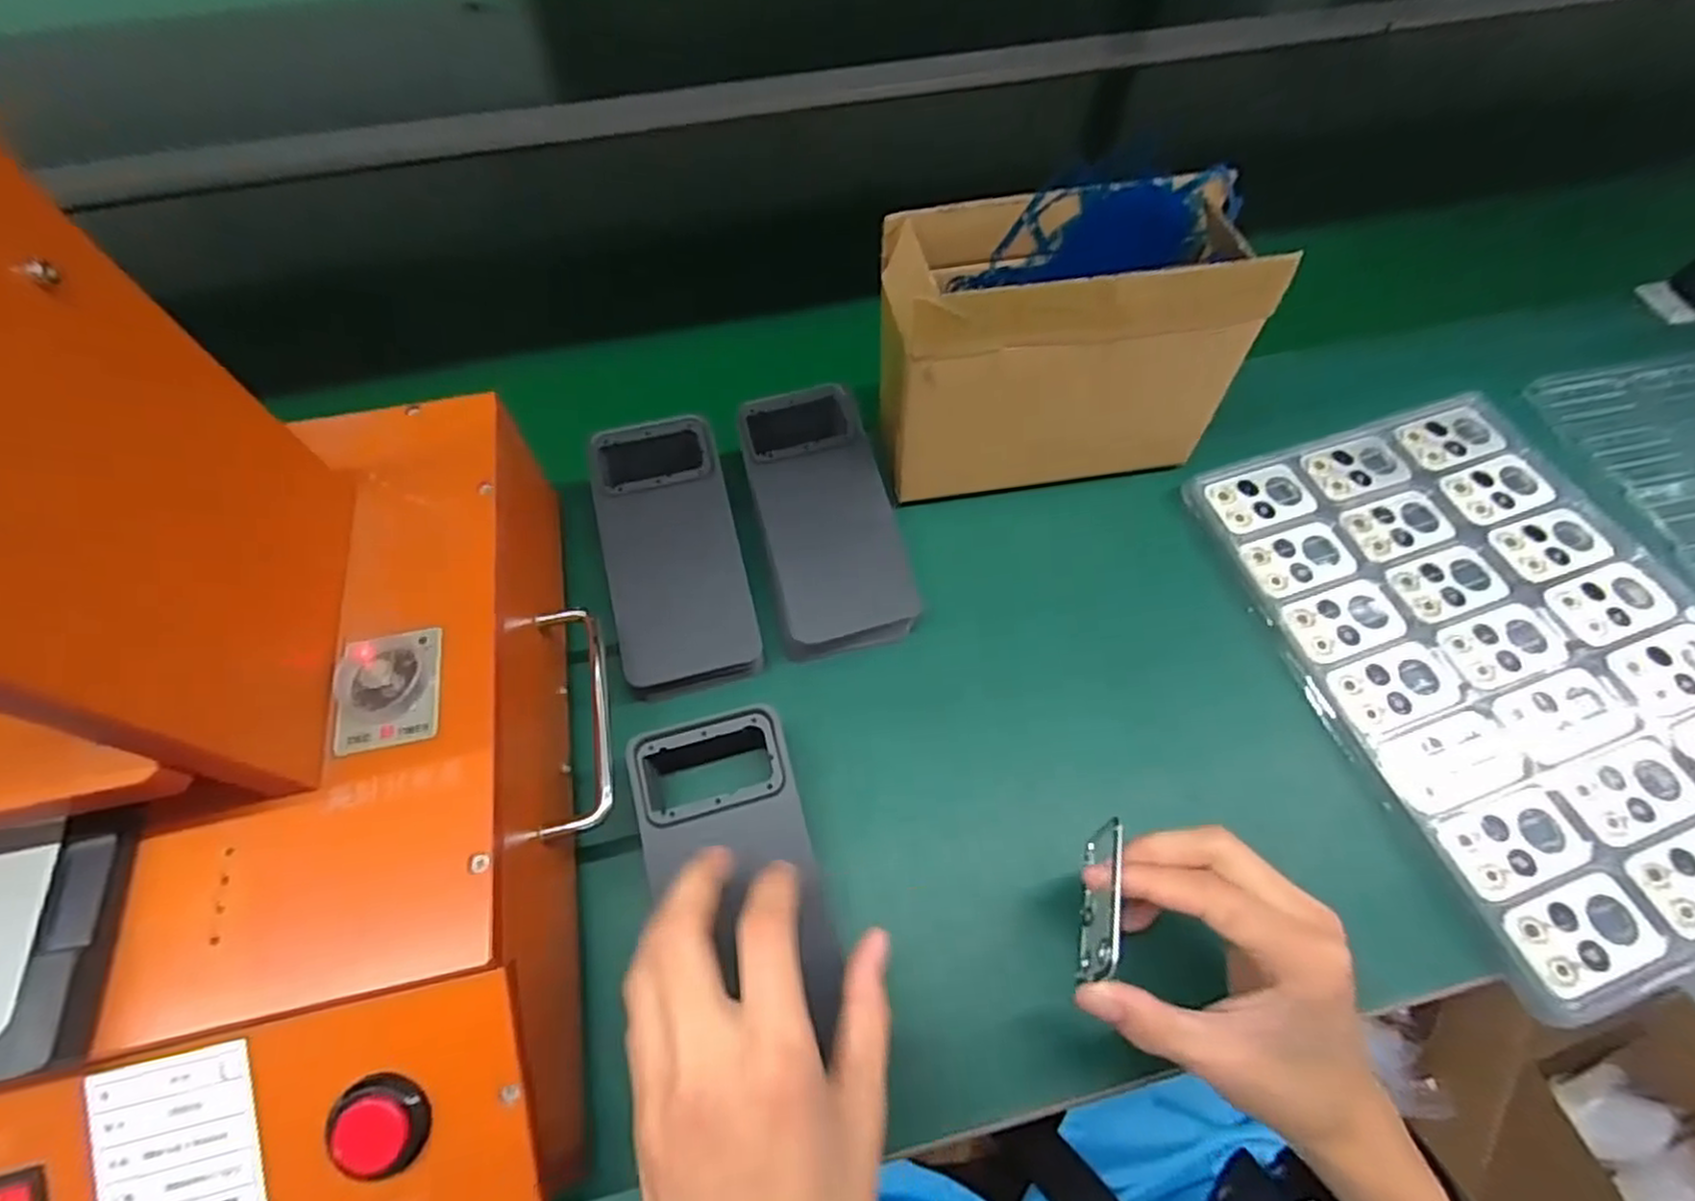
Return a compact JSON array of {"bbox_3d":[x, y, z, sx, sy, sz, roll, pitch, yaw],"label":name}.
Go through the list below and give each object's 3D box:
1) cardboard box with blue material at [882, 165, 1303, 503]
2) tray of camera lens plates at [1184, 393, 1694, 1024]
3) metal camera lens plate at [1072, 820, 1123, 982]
[{"bbox_3d":[0.117,-0.147,0.411,0.186,0.134,0.086,-8,63,-5],"label":"cardboard box with blue material"},{"bbox_3d":[0.367,0.022,0.404,0.222,0.022,0.306,-18,64,-9],"label":"tray of camera lens plates"},{"bbox_3d":[0.102,0.120,0.290,0.005,0.034,0.060,13,64,6],"label":"metal camera lens plate"}]

